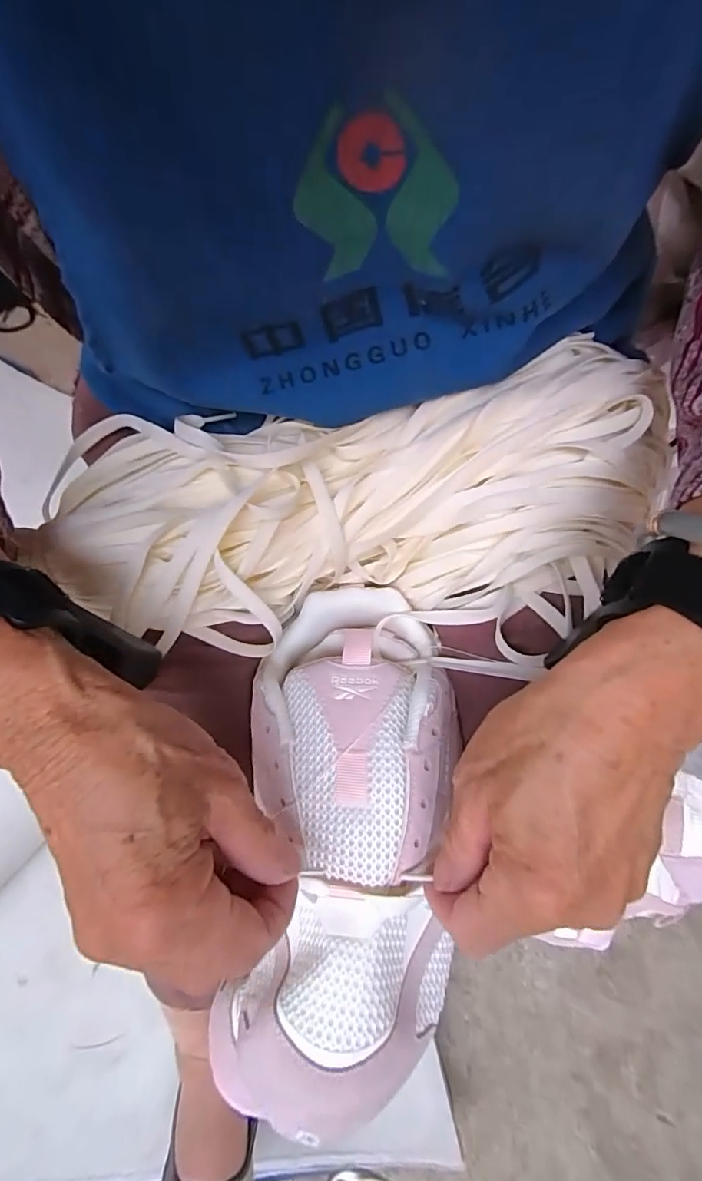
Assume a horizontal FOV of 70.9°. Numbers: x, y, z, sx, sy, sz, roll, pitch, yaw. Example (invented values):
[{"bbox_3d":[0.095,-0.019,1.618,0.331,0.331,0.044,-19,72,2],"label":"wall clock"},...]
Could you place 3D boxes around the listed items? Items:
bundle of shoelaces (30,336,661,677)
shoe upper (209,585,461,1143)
[{"bbox_3d":[0.000,-0.042,0.272,0.329,0.063,0.160,-1,72,0],"label":"bundle of shoelaces"},{"bbox_3d":[-0.004,0.107,0.247,0.105,0.048,0.234,3,69,1],"label":"shoe upper"}]

